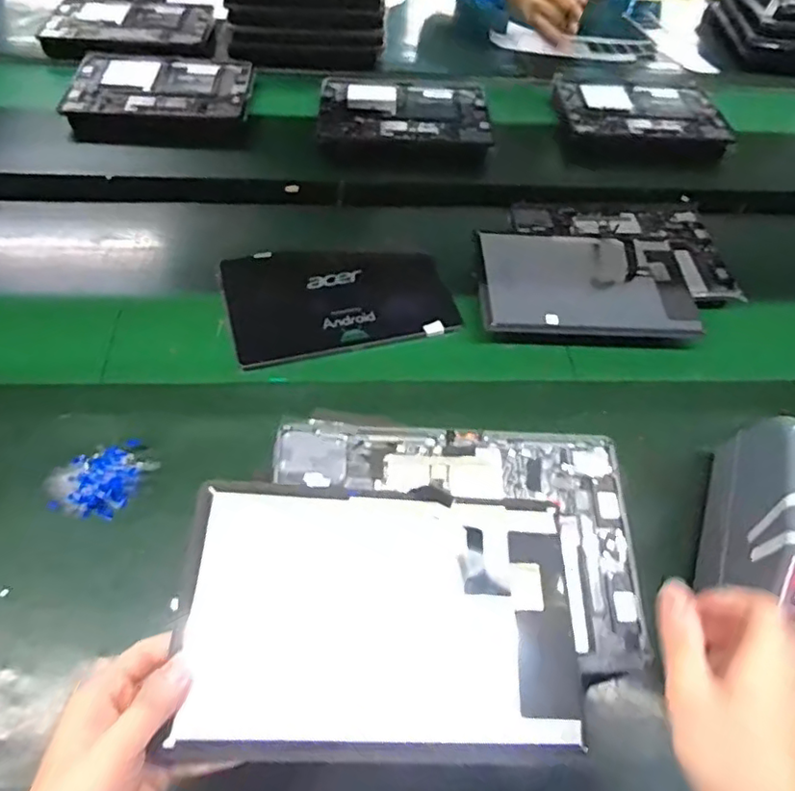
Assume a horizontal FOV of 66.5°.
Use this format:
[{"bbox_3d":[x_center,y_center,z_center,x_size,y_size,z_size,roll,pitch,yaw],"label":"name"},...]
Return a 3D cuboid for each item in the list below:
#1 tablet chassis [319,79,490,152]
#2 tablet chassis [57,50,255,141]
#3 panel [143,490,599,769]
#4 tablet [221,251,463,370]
[{"bbox_3d":[0.011,-0.420,0.907,0.250,0.018,0.180,1,54,-4],"label":"tablet chassis"},{"bbox_3d":[-0.351,-0.462,0.906,0.257,0.009,0.176,4,54,-2],"label":"tablet chassis"},{"bbox_3d":[-0.007,0.137,0.385,0.246,0.014,0.151,4,57,-7],"label":"panel"},{"bbox_3d":[-0.067,-0.113,0.701,0.247,0.013,0.154,-11,56,-12],"label":"tablet"}]

